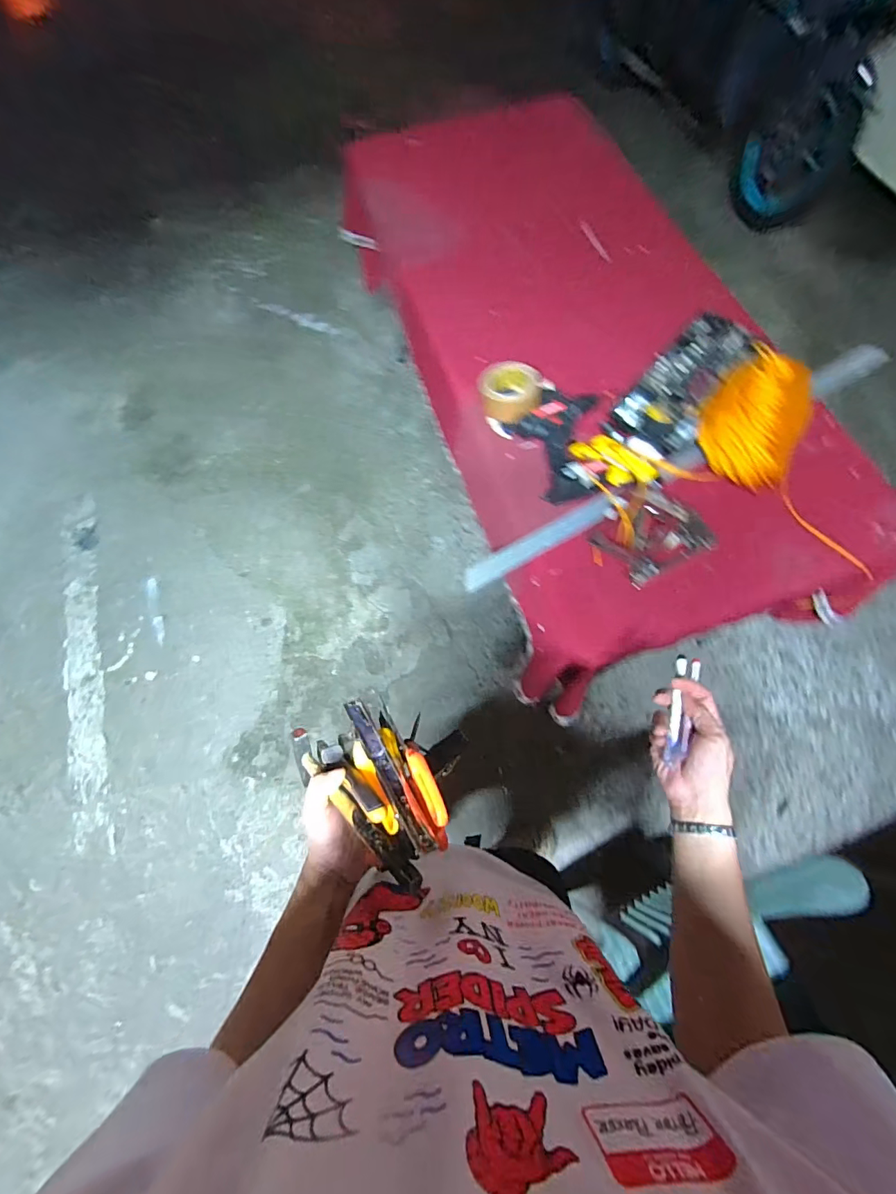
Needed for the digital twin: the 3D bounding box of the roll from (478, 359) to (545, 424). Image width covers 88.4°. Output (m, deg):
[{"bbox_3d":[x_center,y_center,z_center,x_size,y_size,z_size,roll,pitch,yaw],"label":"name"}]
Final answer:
[{"bbox_3d":[0.124,-0.410,0.918,0.122,0.048,0.111,0,72,0],"label":"roll"}]

